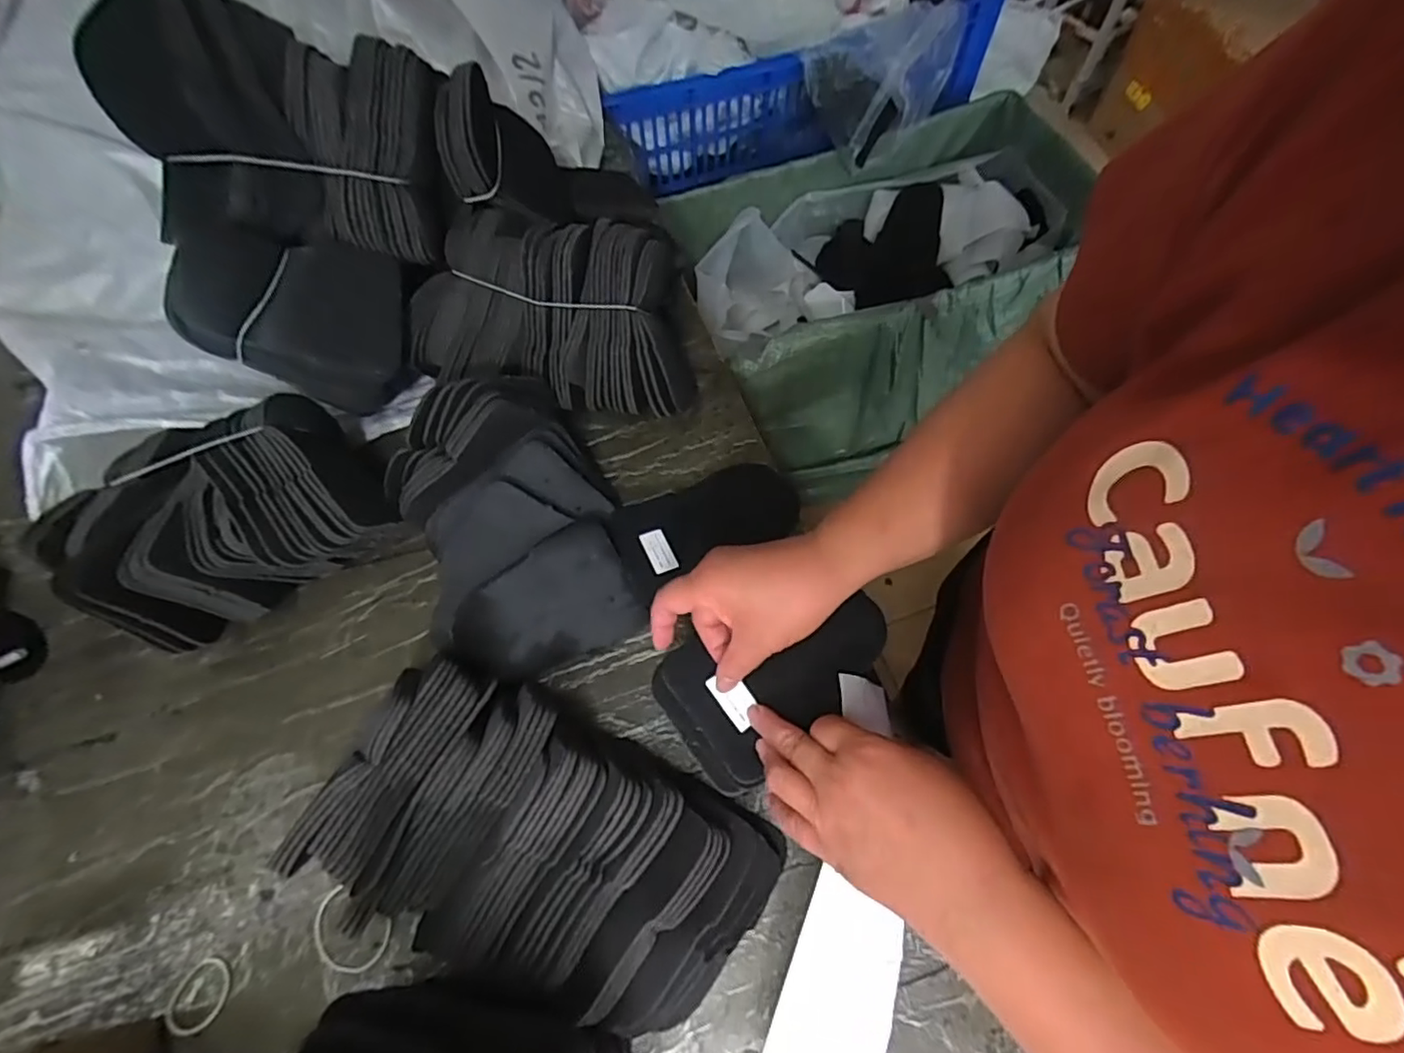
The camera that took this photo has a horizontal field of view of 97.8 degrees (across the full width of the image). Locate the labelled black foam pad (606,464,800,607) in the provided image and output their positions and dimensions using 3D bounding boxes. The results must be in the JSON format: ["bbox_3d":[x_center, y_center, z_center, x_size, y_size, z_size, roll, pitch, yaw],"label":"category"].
[{"bbox_3d":[0.003,-0.007,0.545,0.165,0.018,0.095,-20,62,-11],"label":"labelled black foam pad"}]

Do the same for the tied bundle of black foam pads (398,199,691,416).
[{"bbox_3d":[-0.132,-0.198,0.547,0.232,0.115,0.148,0,64,3],"label":"tied bundle of black foam pads"}]

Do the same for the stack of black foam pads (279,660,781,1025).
[{"bbox_3d":[-0.109,0.216,0.416,0.291,0.096,0.170,24,66,14],"label":"stack of black foam pads"}]

